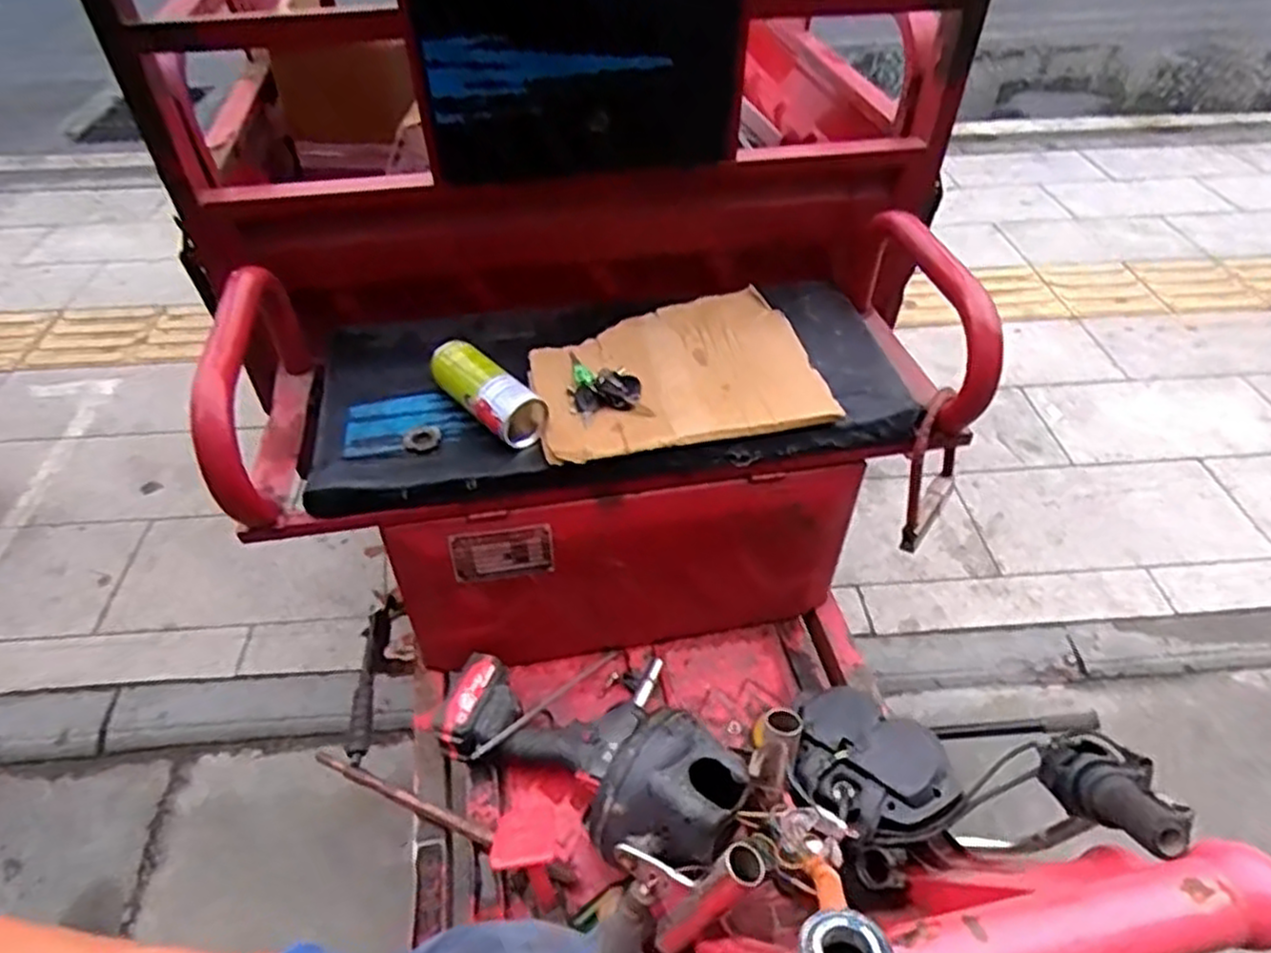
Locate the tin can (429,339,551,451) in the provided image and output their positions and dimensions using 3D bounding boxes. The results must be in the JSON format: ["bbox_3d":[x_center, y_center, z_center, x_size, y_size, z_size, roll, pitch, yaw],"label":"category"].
[{"bbox_3d":[-0.173,-0.100,0.870,0.148,0.072,0.061,33,53,29],"label":"tin can"}]

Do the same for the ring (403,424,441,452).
[{"bbox_3d":[-0.244,-0.044,0.868,0.041,0.008,0.040,0,45,0],"label":"ring"}]

